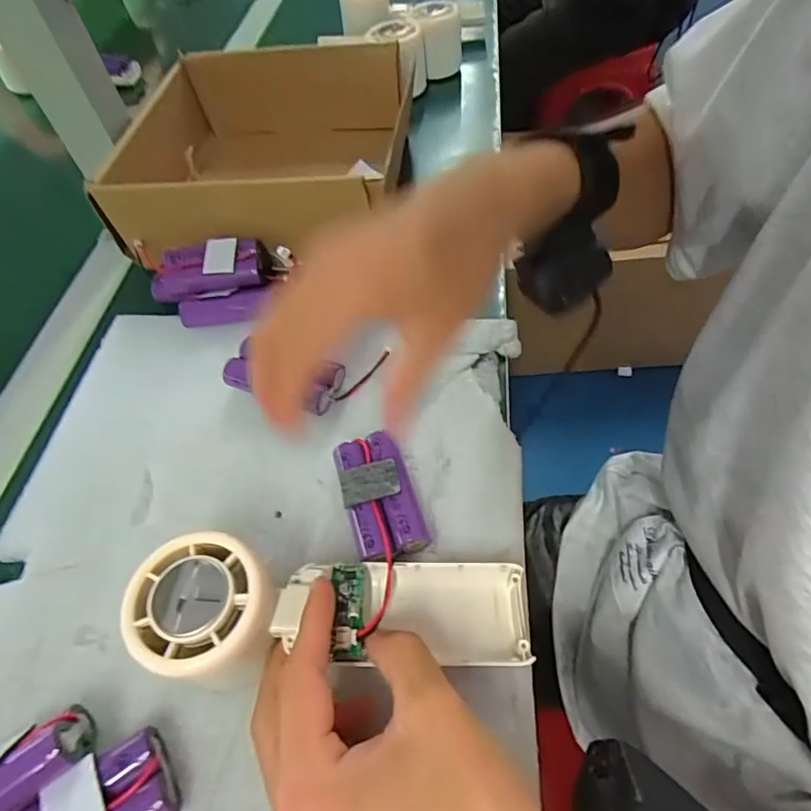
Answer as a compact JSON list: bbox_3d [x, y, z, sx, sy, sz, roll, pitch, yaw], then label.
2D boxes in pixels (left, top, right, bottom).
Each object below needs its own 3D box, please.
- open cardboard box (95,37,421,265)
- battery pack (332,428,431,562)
[{"bbox_3d":[-0.108,-0.203,0.445,0.213,0.101,0.213,0,56,5],"label":"open cardboard box"},{"bbox_3d":[-0.014,0.047,0.270,0.035,0.022,0.066,-17,56,-10],"label":"battery pack"}]

